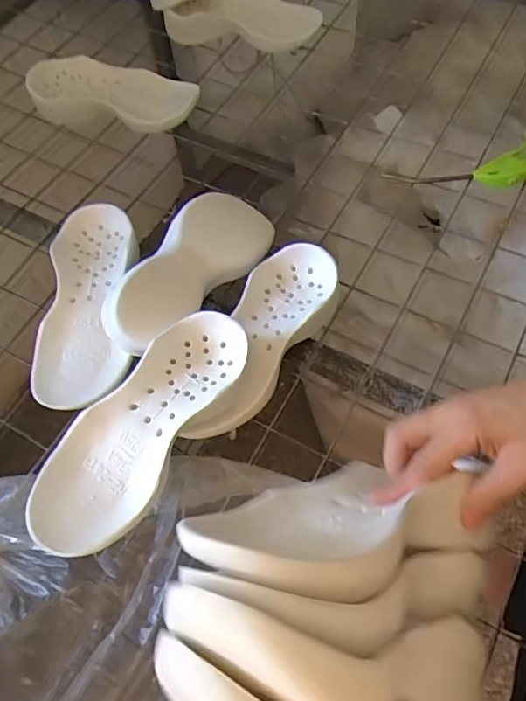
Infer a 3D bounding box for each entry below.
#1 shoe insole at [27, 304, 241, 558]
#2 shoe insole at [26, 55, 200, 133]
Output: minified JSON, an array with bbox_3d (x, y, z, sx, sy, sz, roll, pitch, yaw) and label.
[{"bbox_3d":[-0.116,0.067,0.481,0.102,0.032,0.248,27,67,17],"label":"shoe insole"},{"bbox_3d":[-0.216,-0.377,0.755,0.253,0.045,0.089,11,63,10],"label":"shoe insole"}]

